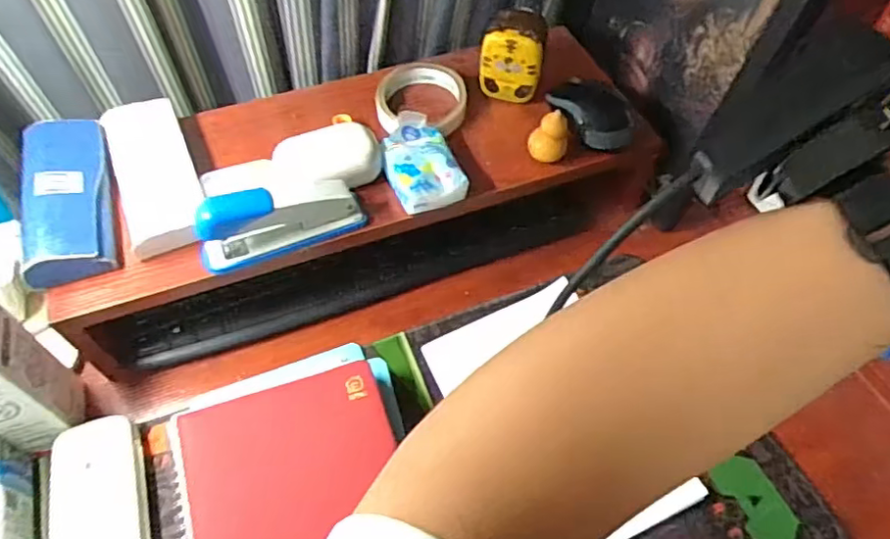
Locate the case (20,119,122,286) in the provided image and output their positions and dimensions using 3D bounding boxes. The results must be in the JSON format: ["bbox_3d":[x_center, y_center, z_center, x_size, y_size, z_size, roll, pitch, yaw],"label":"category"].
[{"bbox_3d":[-0.304,-0.062,0.500,0.063,0.039,0.179,-17,57,-12],"label":"case"}]

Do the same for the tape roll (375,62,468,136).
[{"bbox_3d":[-0.022,-0.160,0.579,0.083,0.017,0.084,0,55,0],"label":"tape roll"}]

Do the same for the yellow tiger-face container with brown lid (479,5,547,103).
[{"bbox_3d":[0.064,-0.199,0.575,0.055,0.069,0.049,13,56,9],"label":"yellow tiger-face container with brown lid"}]

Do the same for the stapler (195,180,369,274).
[{"bbox_3d":[-0.130,-0.041,0.488,0.124,0.068,0.035,-21,58,-14],"label":"stapler"}]

